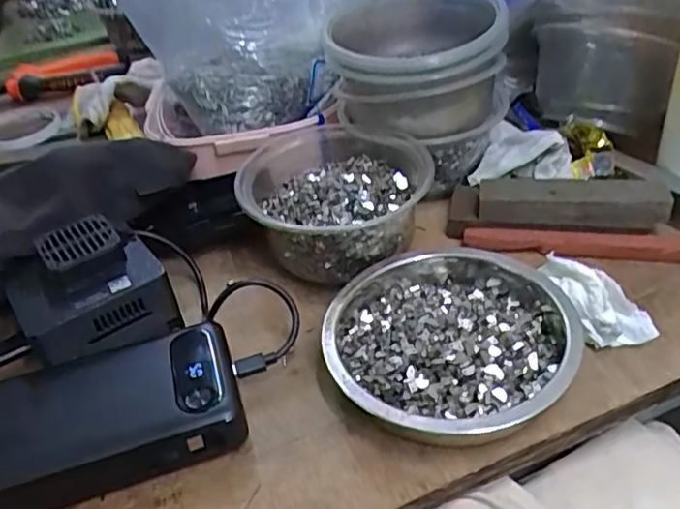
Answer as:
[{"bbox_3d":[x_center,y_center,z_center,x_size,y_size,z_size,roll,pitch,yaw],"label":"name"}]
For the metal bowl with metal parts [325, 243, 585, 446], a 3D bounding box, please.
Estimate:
[{"bbox_3d":[0.056,0.040,0.321,0.117,0.033,0.127,-5,37,4],"label":"metal bowl with metal parts"}]

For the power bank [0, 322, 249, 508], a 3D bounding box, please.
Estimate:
[{"bbox_3d":[-0.127,0.082,0.307,0.153,0.027,0.071,-14,38,-8],"label":"power bank"}]

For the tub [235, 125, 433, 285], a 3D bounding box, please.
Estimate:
[{"bbox_3d":[-0.001,-0.031,0.394,0.109,0.061,0.108,-5,37,4],"label":"tub"}]

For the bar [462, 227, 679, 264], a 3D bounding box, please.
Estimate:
[{"bbox_3d":[0.147,-0.007,0.373,0.143,0.008,0.014,2,38,12],"label":"bar"}]

